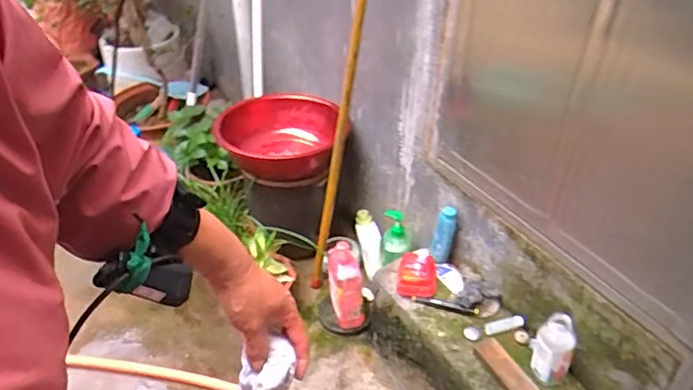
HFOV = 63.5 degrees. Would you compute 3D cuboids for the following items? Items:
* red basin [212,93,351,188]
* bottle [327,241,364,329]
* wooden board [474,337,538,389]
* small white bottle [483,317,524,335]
[{"bbox_3d":[-0.226,-0.187,1.839,0.435,0.158,0.435,1,38,-1],"label":"red basin"},{"bbox_3d":[-0.005,0.278,1.625,0.093,0.267,0.112,-6,39,-9],"label":"bottle"},{"bbox_3d":[0.365,0.404,1.218,0.057,0.032,0.229,-15,41,-20],"label":"wooden board"},{"bbox_3d":[0.380,0.316,1.347,0.097,0.028,0.024,-7,39,-11],"label":"small white bottle"}]

